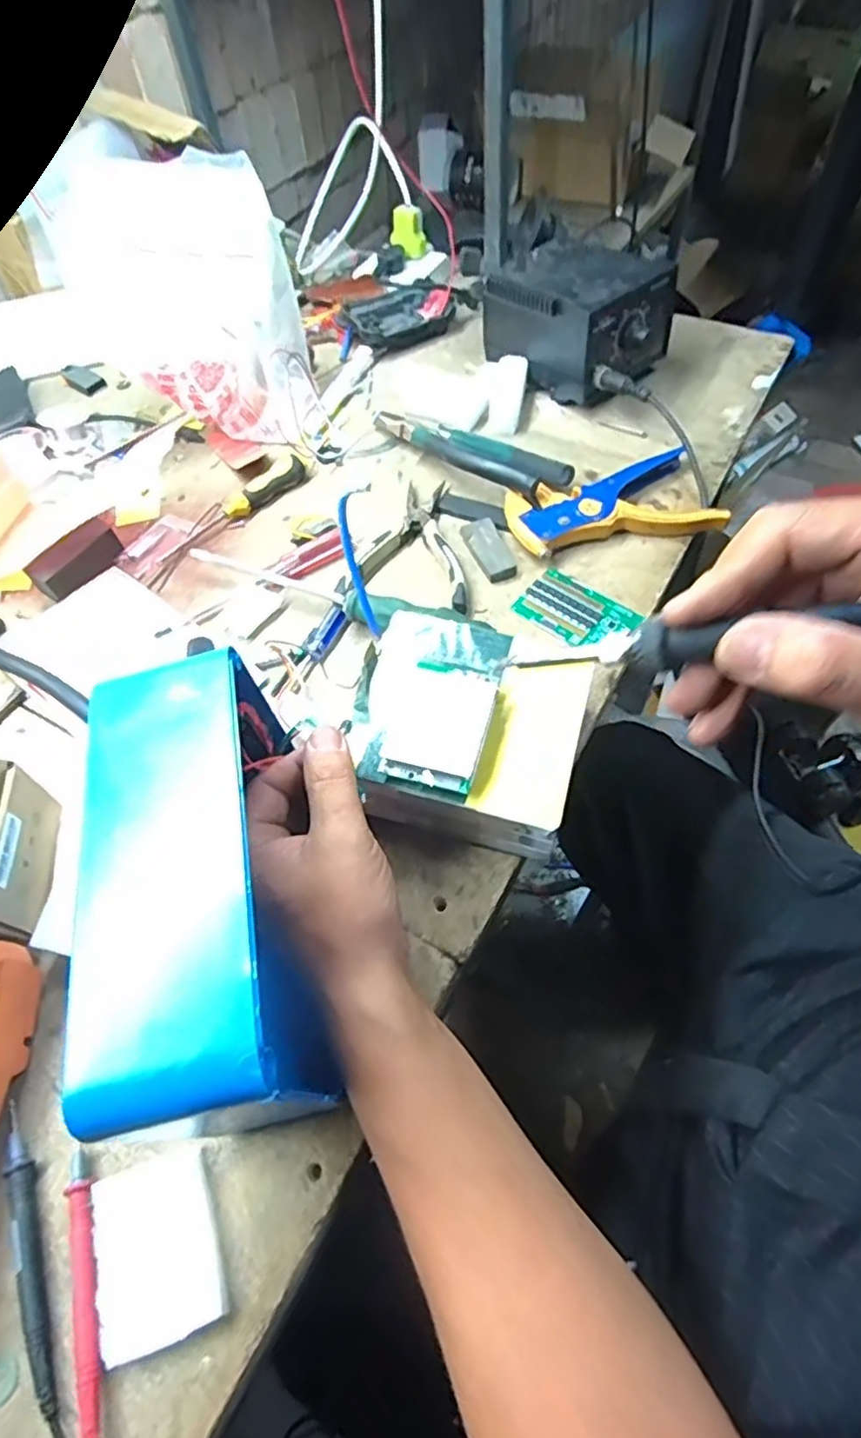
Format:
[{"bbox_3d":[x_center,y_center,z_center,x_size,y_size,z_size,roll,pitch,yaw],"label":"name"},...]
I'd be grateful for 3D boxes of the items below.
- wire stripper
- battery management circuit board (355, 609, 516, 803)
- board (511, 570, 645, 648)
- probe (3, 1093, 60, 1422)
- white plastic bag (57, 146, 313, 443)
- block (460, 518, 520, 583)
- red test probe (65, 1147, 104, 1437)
[{"bbox_3d":[0.143,-0.179,0.534,0.158,0.023,0.095,-9,60,-2],"label":"wire stripper"},{"bbox_3d":[-0.002,-0.014,0.384,0.083,0.015,0.118,8,61,9],"label":"battery management circuit board"},{"bbox_3d":[0.109,-0.080,0.490,0.082,0.005,0.054,36,68,22],"label":"board"},{"bbox_3d":[-0.192,0.252,0.308,0.013,0.007,0.123,-23,61,-9],"label":"probe"},{"bbox_3d":[-0.202,-0.352,0.567,0.165,0.192,0.104,2,60,5],"label":"white plastic bag"},{"bbox_3d":[0.047,-0.136,0.523,0.026,0.008,0.061,-22,61,-9],"label":"block"},{"bbox_3d":[-0.158,0.264,0.299,0.015,0.011,0.113,-19,61,-7],"label":"red test probe"}]

